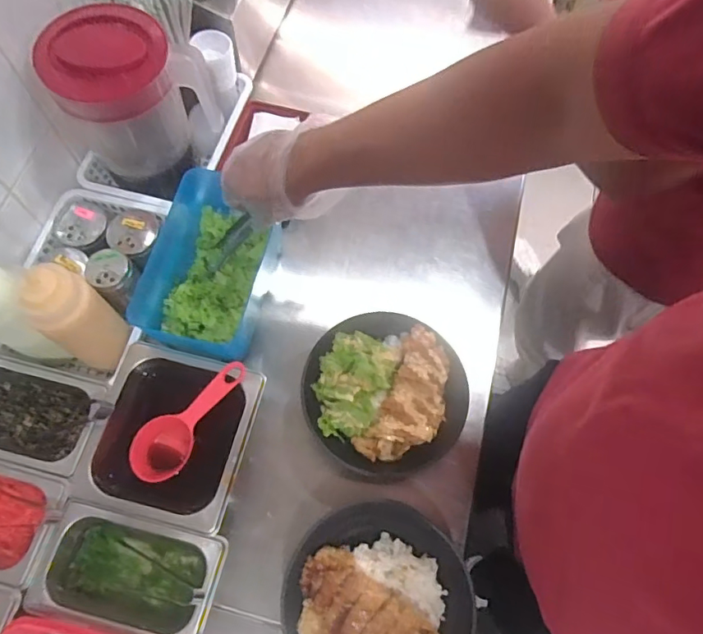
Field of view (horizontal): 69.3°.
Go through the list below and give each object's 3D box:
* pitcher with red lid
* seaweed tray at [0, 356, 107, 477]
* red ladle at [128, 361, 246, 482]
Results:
[{"bbox_3d":[-0.256,-0.260,0.617,0.165,0.178,0.120,-35,73,-15],"label":"pitcher with red lid"},{"bbox_3d":[-0.356,0.109,0.567,0.178,0.069,0.102,13,68,3],"label":"seaweed tray"},{"bbox_3d":[-0.179,0.112,0.565,0.060,0.035,0.158,42,88,14],"label":"red ladle"}]

